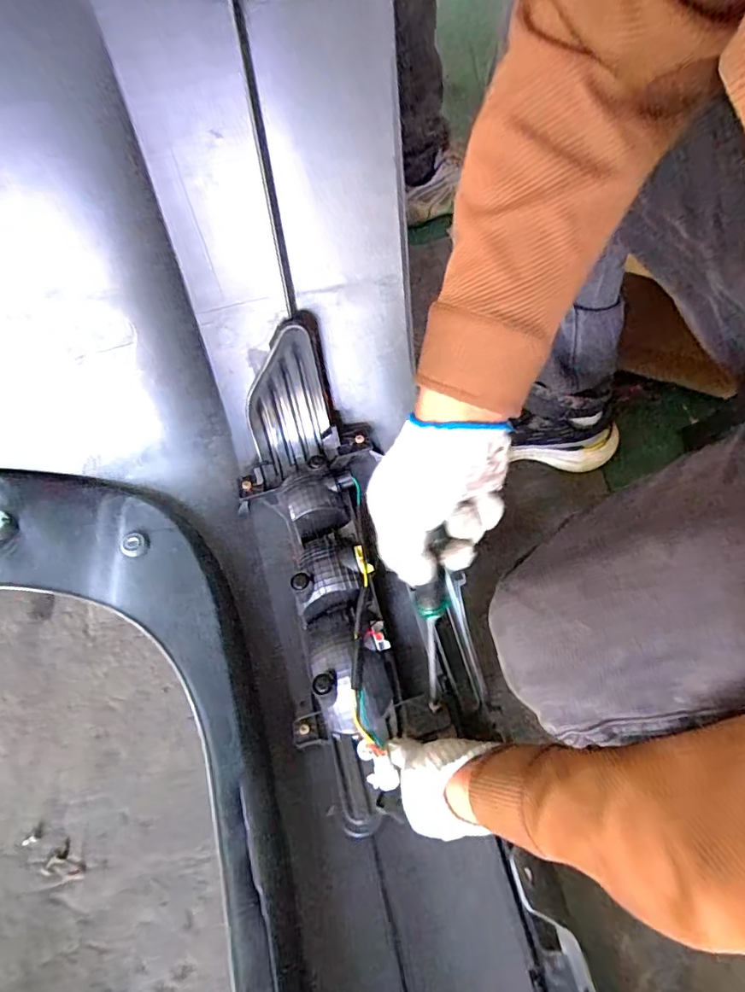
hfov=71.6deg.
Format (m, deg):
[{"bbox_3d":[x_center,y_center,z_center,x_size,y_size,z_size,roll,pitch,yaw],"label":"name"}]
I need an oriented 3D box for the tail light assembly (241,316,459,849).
[{"bbox_3d":[-0.047,0.079,0.584,0.150,0.131,0.510,-13,78,-3],"label":"tail light assembly"}]

